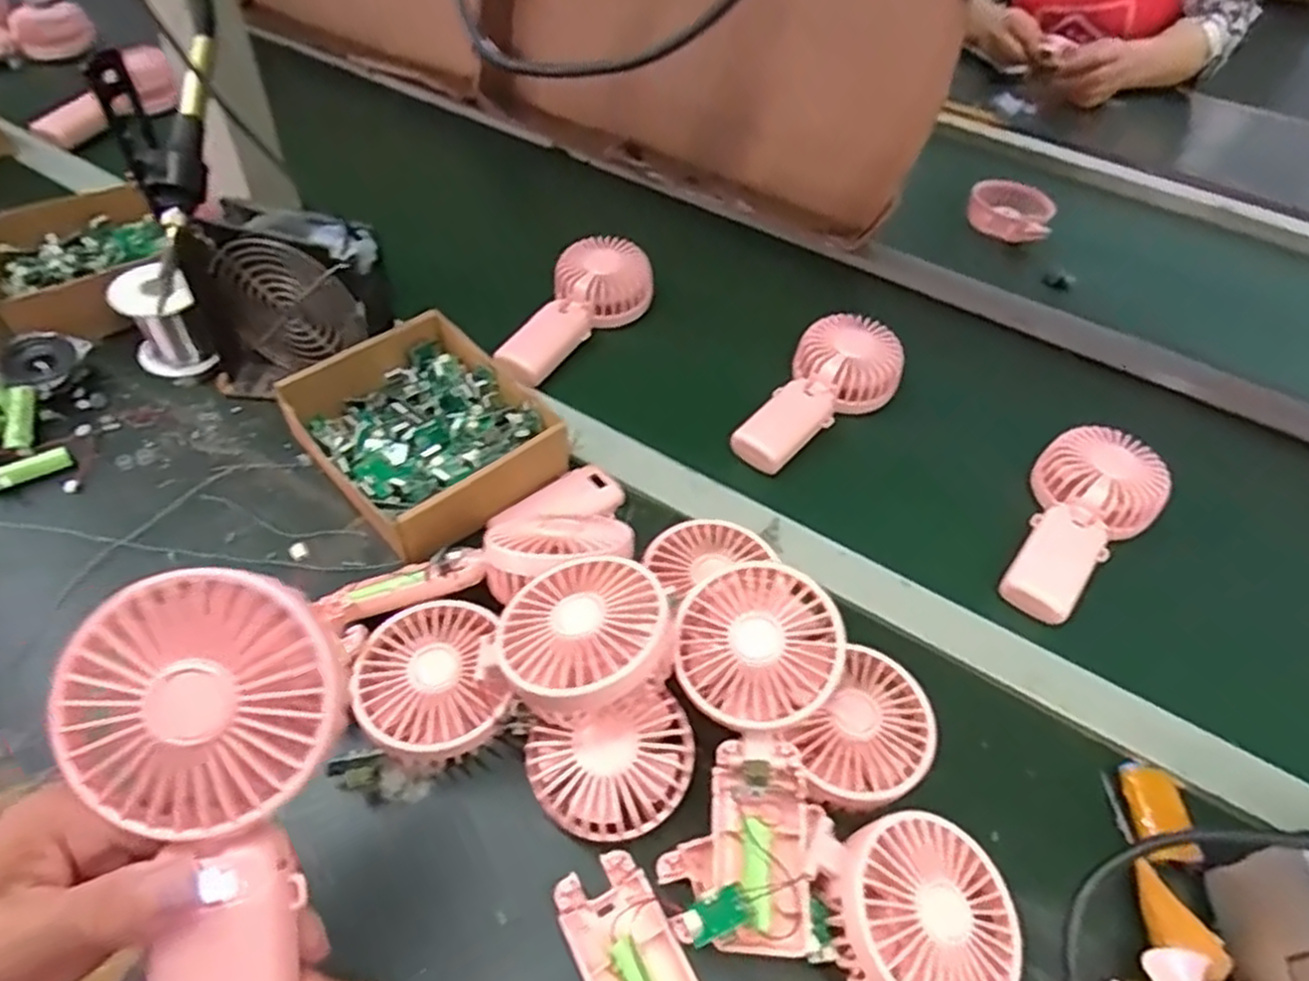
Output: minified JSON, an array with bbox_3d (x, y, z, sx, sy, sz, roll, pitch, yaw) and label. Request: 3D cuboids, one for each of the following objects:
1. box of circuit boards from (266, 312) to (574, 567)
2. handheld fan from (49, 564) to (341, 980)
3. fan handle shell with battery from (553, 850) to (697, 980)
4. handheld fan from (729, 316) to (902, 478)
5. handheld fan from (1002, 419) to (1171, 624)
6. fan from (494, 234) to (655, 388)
[{"bbox_3d":[-0.167,-0.042,0.550,0.148,0.051,0.177,-35,61,-30],"label":"box of circuit boards"},{"bbox_3d":[-0.151,0.115,0.266,0.082,0.035,0.170,-7,90,-12],"label":"handheld fan"},{"bbox_3d":[-0.010,0.229,0.362,0.047,0.022,0.095,-21,55,-22],"label":"fan handle shell with battery"},{"bbox_3d":[0.131,-0.079,0.630,0.090,0.038,0.179,39,70,24],"label":"handheld fan"},{"bbox_3d":[0.313,0.023,0.553,0.084,0.030,0.174,34,68,21],"label":"handheld fan"},{"bbox_3d":[-0.081,-0.158,0.677,0.079,0.064,0.177,33,68,20],"label":"fan"}]

